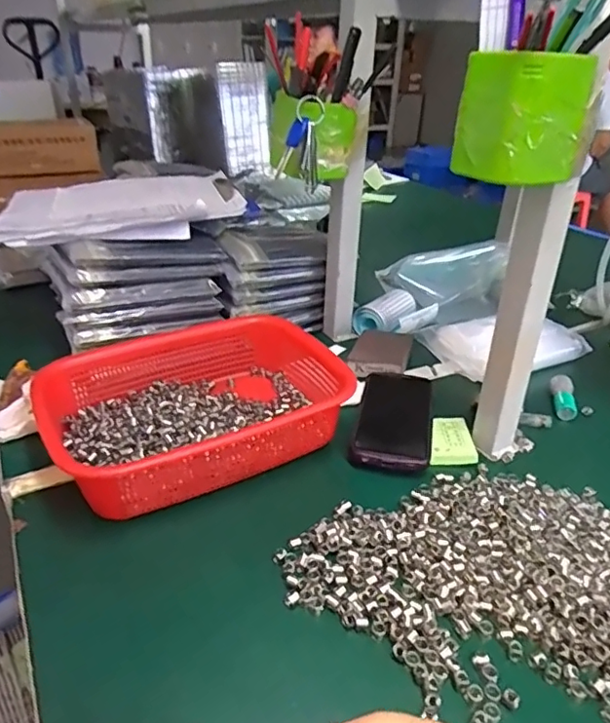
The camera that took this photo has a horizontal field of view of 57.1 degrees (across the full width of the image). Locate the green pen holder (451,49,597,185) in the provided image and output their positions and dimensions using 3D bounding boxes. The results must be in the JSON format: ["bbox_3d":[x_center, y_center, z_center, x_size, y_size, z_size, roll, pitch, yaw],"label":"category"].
[{"bbox_3d":[0.158,-0.175,0.403,0.076,0.080,0.066,-15,33,-26],"label":"green pen holder"}]

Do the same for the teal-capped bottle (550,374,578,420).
[{"bbox_3d":[0.299,0.038,0.647,0.025,0.020,0.063,10,31,14],"label":"teal-capped bottle"}]

